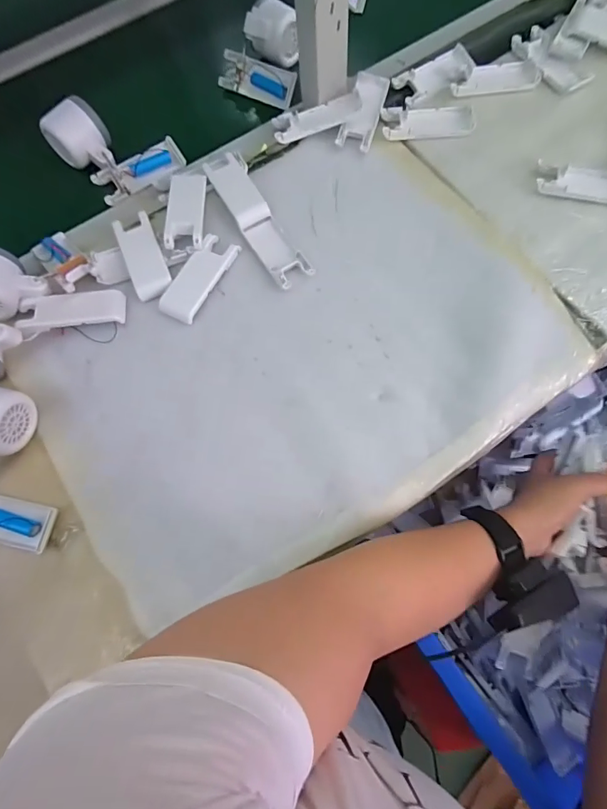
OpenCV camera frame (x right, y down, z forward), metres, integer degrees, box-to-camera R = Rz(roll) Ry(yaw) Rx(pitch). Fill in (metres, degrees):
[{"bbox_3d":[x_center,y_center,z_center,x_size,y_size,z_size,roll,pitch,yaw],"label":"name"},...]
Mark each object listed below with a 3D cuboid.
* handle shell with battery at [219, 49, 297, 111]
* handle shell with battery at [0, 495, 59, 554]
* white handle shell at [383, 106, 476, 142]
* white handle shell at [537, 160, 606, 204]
[{"bbox_3d":[-0.058,-0.405,0.525,0.099,0.022,0.039,27,121,9],"label":"handle shell with battery"},{"bbox_3d":[-0.273,0.102,0.373,0.099,0.024,0.041,12,72,7],"label":"handle shell with battery"},{"bbox_3d":[0.144,-0.328,0.489,0.103,0.008,0.047,1,71,3],"label":"white handle shell"},{"bbox_3d":[0.305,-0.237,0.448,0.105,0.009,0.043,13,72,7],"label":"white handle shell"}]

